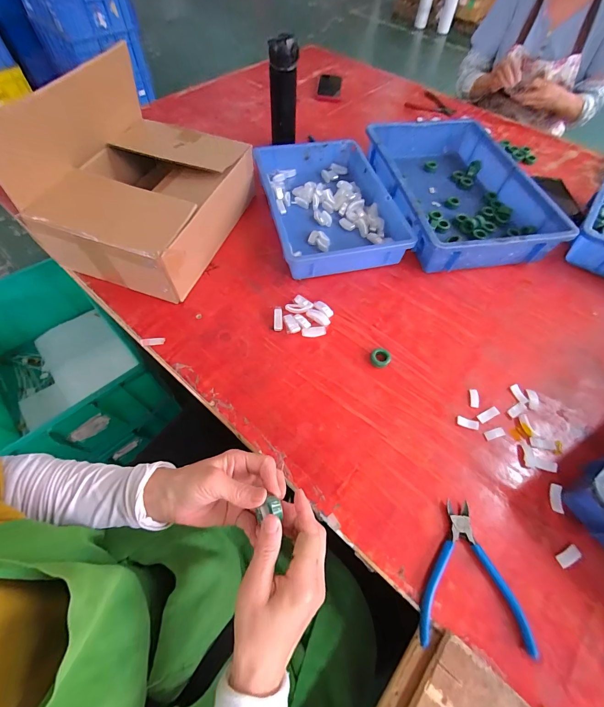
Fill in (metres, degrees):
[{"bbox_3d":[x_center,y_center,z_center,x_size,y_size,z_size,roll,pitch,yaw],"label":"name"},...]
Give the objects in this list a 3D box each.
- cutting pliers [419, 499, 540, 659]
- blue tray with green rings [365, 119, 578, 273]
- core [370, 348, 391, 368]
[{"bbox_3d":[0.192,0.251,0.360,0.116,0.013,0.138,7,58,1],"label":"cutting pliers"},{"bbox_3d":[0.328,-0.373,0.696,0.292,0.078,0.447,-8,60,-8],"label":"blue tray with green rings"},{"bbox_3d":[0.126,0.007,0.498,0.031,0.014,0.031,2,59,-3],"label":"core"}]

